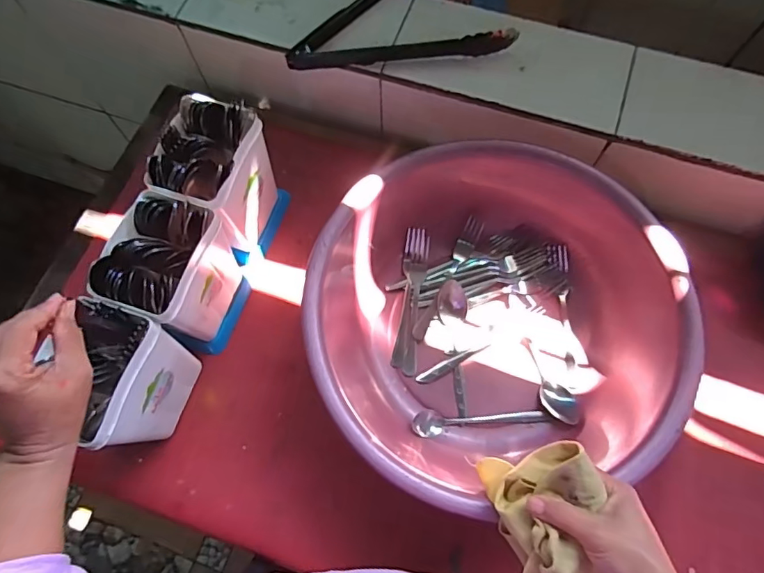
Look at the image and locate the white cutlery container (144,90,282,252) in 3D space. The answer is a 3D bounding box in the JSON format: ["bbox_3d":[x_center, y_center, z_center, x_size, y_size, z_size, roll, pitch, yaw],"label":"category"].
[{"bbox_3d":[-0.190,-0.124,0.578,0.081,0.169,0.113,13,71,6],"label":"white cutlery container"}]

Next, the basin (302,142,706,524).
[{"bbox_3d":[0.119,0.029,0.555,0.377,0.124,0.366,0,70,1],"label":"basin"}]

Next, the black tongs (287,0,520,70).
[{"bbox_3d":[0.017,-0.388,0.661,0.284,0.034,0.199,-5,70,-1],"label":"black tongs"}]

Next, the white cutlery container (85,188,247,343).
[{"bbox_3d":[-0.222,-0.015,0.538,0.083,0.168,0.123,18,71,8],"label":"white cutlery container"}]

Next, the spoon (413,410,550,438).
[{"bbox_3d":[0.114,0.152,0.558,0.157,0.033,0.029,-5,70,-1],"label":"spoon"}]

